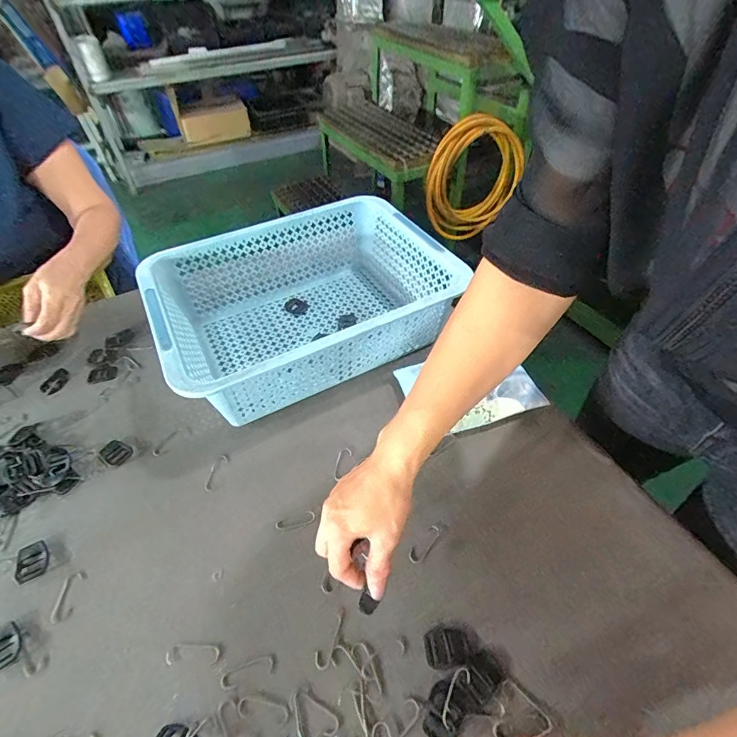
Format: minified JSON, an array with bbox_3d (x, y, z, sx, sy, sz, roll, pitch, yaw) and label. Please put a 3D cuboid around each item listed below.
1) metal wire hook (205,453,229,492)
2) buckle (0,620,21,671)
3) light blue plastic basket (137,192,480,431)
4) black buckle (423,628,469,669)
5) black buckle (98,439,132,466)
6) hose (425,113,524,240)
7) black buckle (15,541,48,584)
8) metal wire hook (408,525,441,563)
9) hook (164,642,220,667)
[{"bbox_3d":[-0.180,0.120,0.476,0.016,0.004,0.046,15,51,14],"label":"metal wire hook"},{"bbox_3d":[-0.330,0.250,0.364,0.028,0.005,0.037,-32,55,-24],"label":"buckle"},{"bbox_3d":[-0.088,-0.092,0.578,0.377,0.117,0.280,-24,52,-18],"label":"light blue plastic basket"},{"bbox_3d":[0.068,0.244,0.355,0.036,0.005,0.028,-6,49,-4],"label":"black buckle"},{"bbox_3d":[-0.309,0.101,0.495,0.036,0.004,0.028,27,55,23],"label":"black buckle"},{"bbox_3d":[0.348,-0.638,1.421,0.350,0.412,0.092,-17,50,-13],"label":"hose"},{"bbox_3d":[-0.341,0.195,0.412,0.029,0.004,0.037,-19,51,-14],"label":"black buckle"},{"bbox_3d":[0.057,0.178,0.413,0.015,0.004,0.044,31,57,26],"label":"metal wire hook"},{"bbox_3d":[-0.155,0.250,0.357,0.047,0.004,0.016,-1,49,1],"label":"hook"}]

